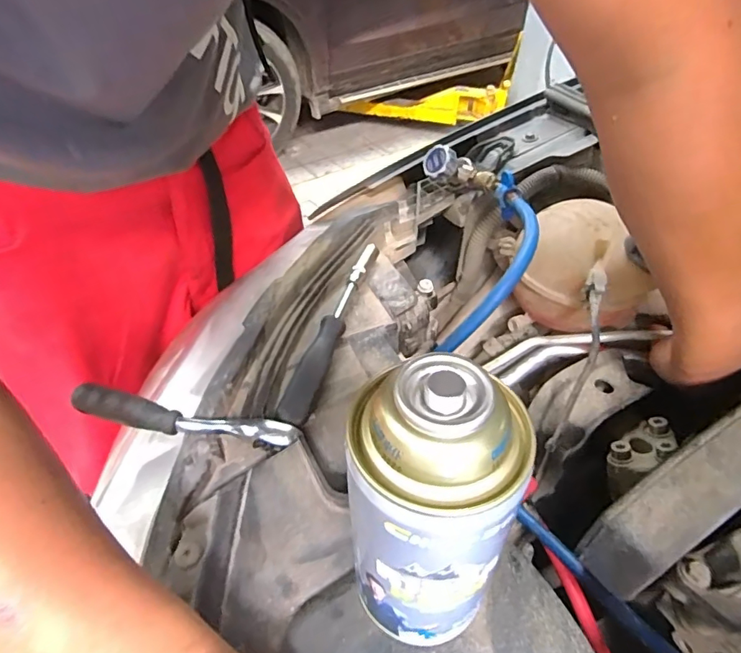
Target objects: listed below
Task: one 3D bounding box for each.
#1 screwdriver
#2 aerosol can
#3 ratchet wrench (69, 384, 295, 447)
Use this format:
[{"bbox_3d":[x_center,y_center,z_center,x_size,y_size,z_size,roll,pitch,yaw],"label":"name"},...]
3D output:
[{"bbox_3d":[-0.035,-0.001,0.398,0.028,0.022,0.188,13,45,10],"label":"screwdriver"},{"bbox_3d":[0.018,0.081,0.195,0.053,0.149,0.050,2,44,-1],"label":"aerosol can"},{"bbox_3d":[-0.120,0.059,0.324,0.141,0.026,0.017,6,44,3],"label":"ratchet wrench"}]

